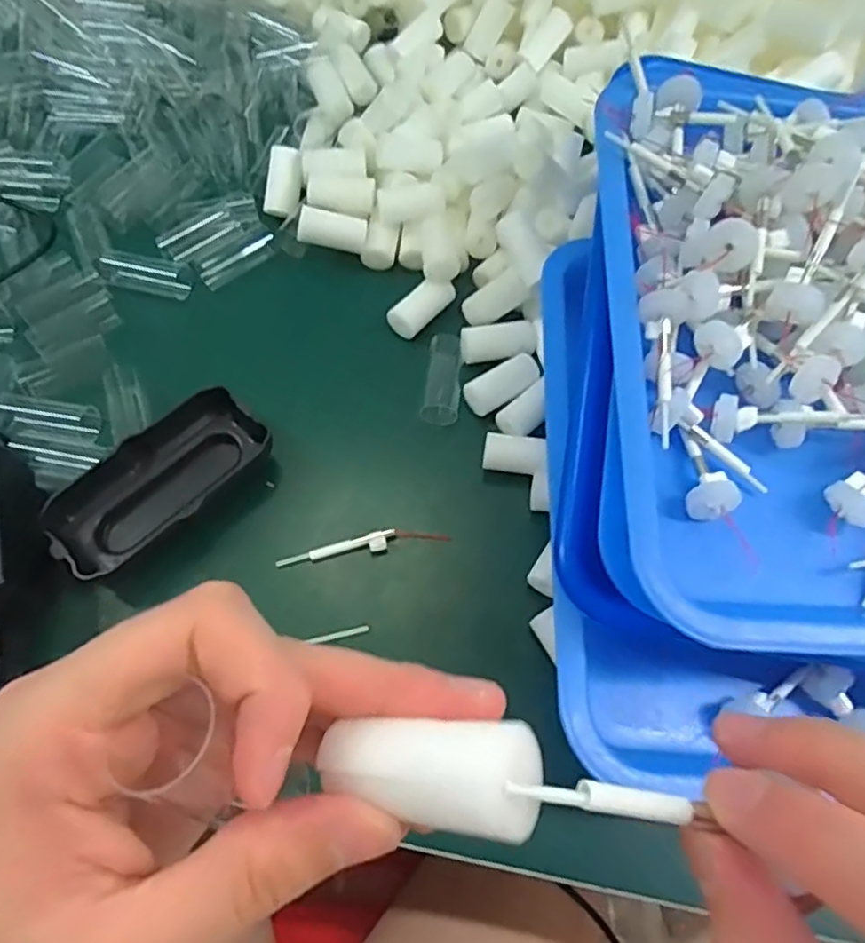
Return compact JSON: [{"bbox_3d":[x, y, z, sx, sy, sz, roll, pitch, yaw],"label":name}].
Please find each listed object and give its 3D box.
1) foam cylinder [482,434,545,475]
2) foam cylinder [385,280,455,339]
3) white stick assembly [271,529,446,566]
[{"bbox_3d":[0.043,-0.007,0.356,0.032,0.020,0.019,13,64,4],"label":"foam cylinder"},{"bbox_3d":[-0.007,-0.098,0.398,0.019,0.021,0.042,40,69,16],"label":"foam cylinder"},{"bbox_3d":[-0.035,0.038,0.341,0.087,0.012,0.010,-10,65,-7],"label":"white stick assembly"}]

